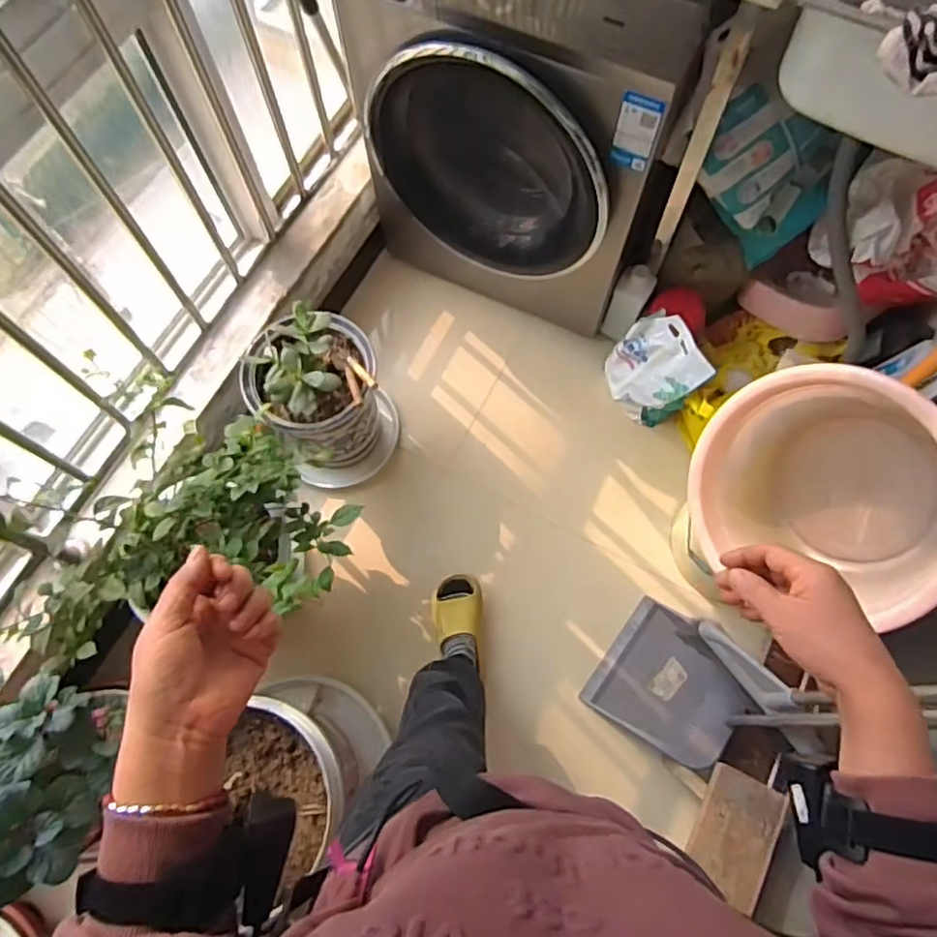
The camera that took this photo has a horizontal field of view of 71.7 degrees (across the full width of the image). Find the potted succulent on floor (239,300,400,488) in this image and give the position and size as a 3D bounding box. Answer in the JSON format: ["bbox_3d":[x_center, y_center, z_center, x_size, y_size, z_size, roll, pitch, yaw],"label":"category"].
[{"bbox_3d":[-0.295,-0.134,1.380,0.255,0.394,0.234,0,71,0],"label":"potted succulent on floor"}]

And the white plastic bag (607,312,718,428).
[{"bbox_3d":[0.393,-0.208,1.412,0.095,0.283,0.205,-32,74,-10],"label":"white plastic bag"}]

